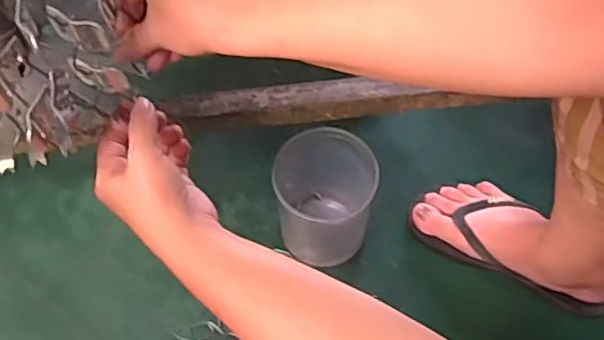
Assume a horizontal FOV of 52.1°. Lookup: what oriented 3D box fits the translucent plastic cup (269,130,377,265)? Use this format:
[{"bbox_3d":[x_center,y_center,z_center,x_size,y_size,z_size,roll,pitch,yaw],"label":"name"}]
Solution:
[{"bbox_3d":[0.026,0.033,0.671,0.103,0.129,0.106,-1,63,3],"label":"translucent plastic cup"}]

